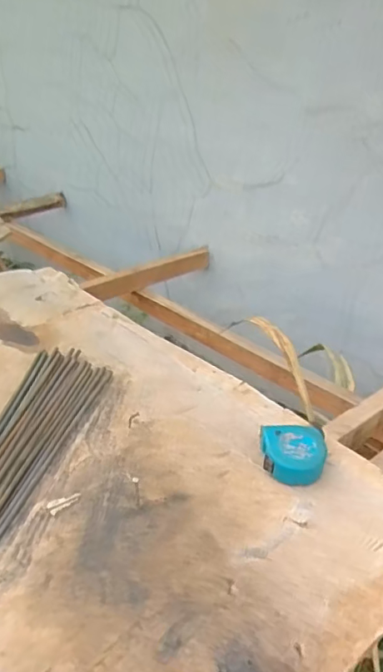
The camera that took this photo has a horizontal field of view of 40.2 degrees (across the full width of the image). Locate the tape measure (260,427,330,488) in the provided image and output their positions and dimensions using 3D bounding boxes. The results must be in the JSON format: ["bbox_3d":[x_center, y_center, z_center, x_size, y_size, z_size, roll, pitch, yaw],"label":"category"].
[{"bbox_3d":[0.131,0.150,0.671,0.080,0.034,0.073,-2,32,-4],"label":"tape measure"}]

